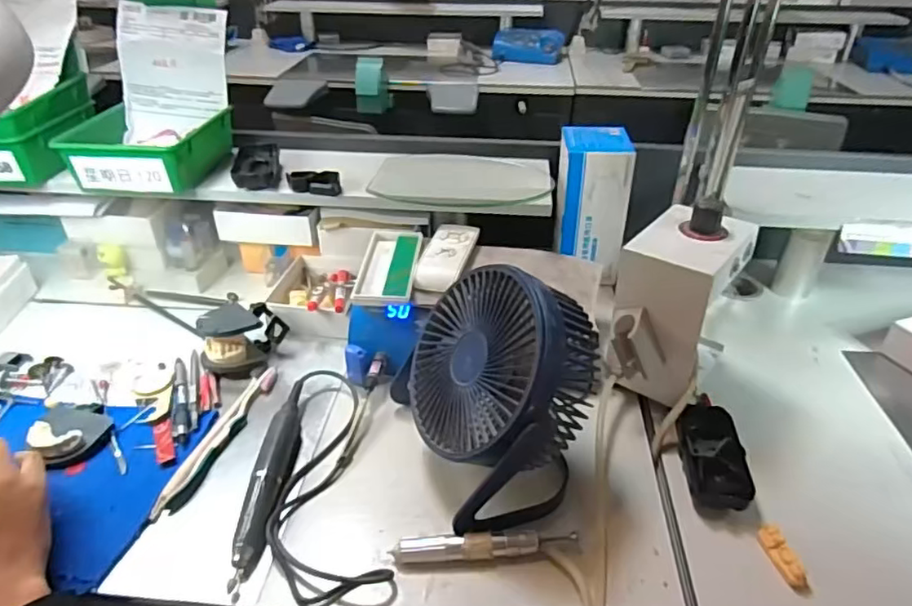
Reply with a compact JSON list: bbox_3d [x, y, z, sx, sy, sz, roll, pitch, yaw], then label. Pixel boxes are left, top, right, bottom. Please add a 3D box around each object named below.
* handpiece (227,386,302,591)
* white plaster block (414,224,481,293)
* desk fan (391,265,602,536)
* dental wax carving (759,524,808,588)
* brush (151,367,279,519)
[{"bbox_3d":[-0.164,0.149,0.518,0.024,0.027,0.201,0,35,0],"label":"handpiece"},{"bbox_3d":[-0.009,-0.053,0.671,0.048,0.024,0.119,8,35,11],"label":"white plaster block"},{"bbox_3d":[0.046,0.064,0.512,0.167,0.177,0.174,-15,37,-21],"label":"desk fan"},{"bbox_3d":[0.255,0.197,0.457,0.016,0.017,0.048,-4,35,-5],"label":"dental wax carving"},{"bbox_3d":[-0.225,0.126,0.559,0.024,0.011,0.184,8,35,11],"label":"brush"}]

